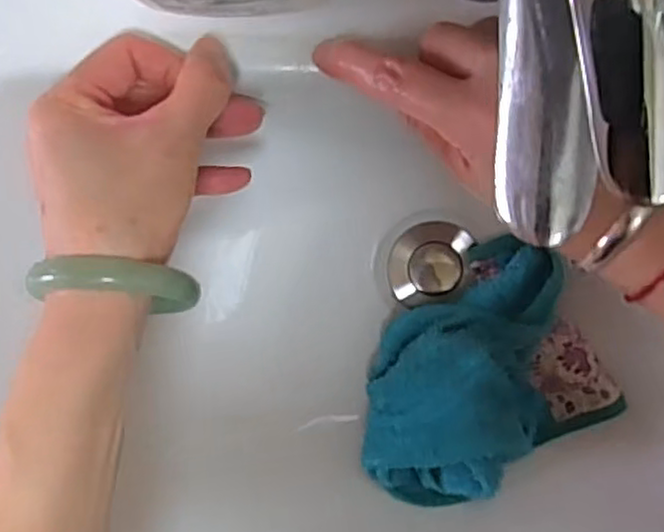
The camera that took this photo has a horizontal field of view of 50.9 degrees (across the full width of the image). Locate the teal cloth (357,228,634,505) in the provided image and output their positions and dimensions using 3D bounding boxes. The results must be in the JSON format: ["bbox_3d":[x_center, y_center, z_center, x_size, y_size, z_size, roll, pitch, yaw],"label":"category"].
[{"bbox_3d":[0.083,0.065,0.402,0.144,0.061,0.116,-27,96,4],"label":"teal cloth"}]

